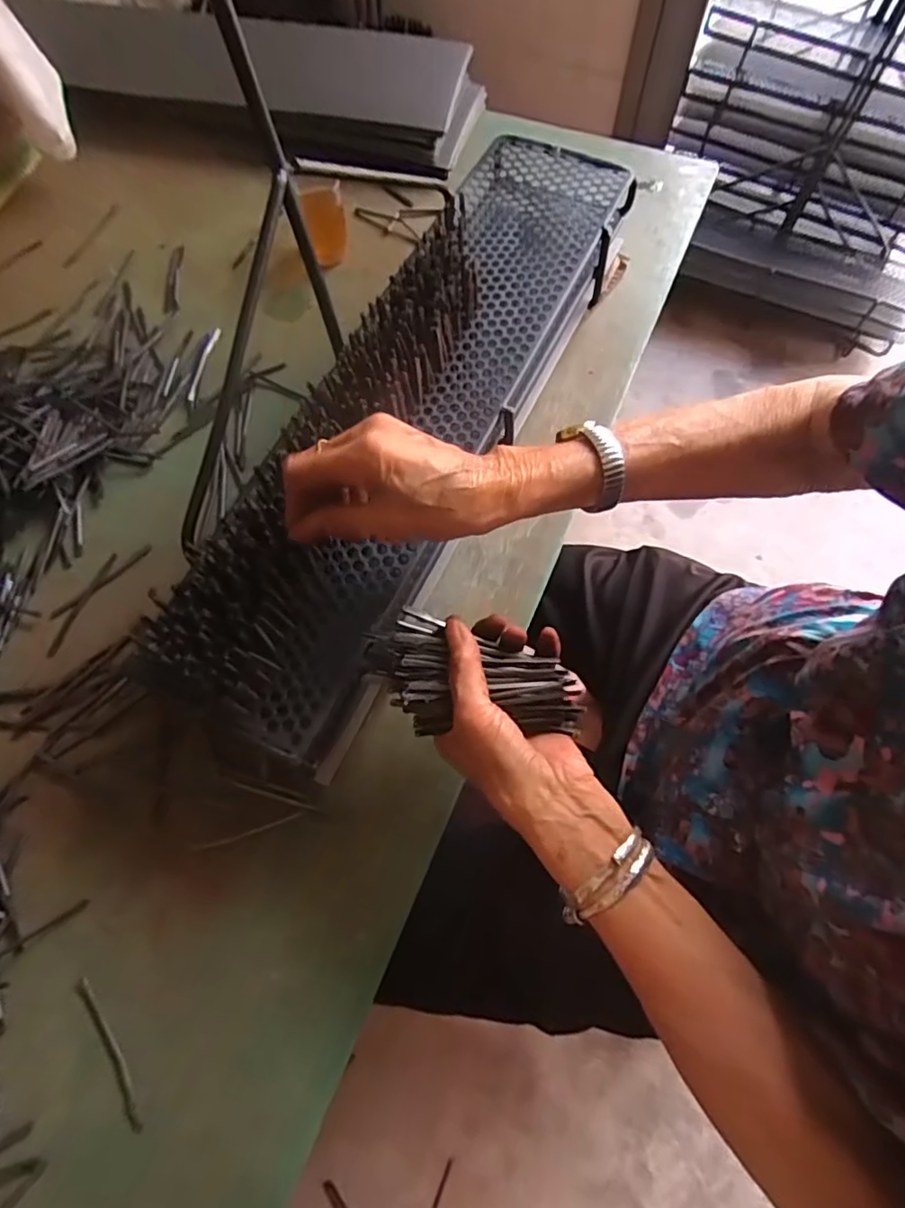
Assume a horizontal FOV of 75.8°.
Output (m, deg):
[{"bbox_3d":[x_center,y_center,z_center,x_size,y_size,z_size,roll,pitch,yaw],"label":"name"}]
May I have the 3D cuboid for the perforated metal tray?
[{"bbox_3d":[-0.015,-0.167,0.475,0.144,0.088,0.596,24,70,11],"label":"perforated metal tray"}]

